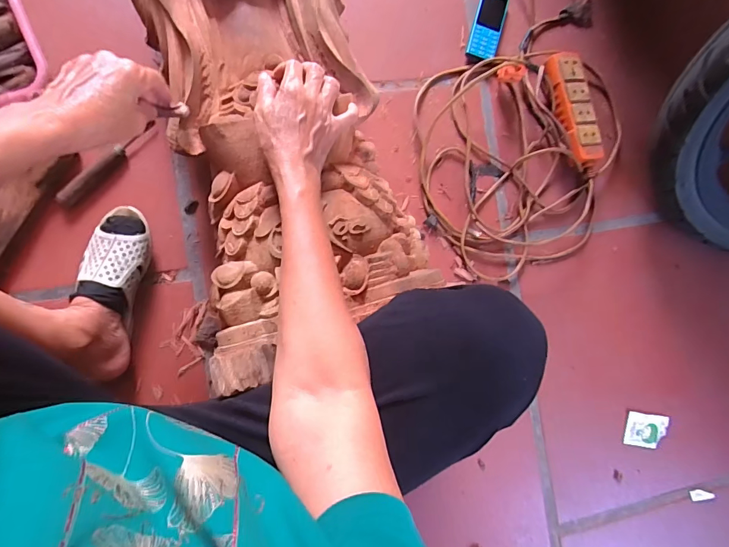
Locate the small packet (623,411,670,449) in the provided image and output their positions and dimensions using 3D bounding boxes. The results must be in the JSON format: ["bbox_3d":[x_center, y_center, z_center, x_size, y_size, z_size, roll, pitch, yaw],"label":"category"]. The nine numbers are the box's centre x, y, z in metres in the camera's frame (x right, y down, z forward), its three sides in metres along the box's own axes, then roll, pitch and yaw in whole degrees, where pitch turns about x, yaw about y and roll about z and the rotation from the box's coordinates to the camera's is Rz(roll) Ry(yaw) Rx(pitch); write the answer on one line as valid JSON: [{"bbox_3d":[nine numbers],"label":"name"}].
[{"bbox_3d":[0.522,0.290,0.745,0.083,0.009,0.061,10,87,-11],"label":"small packet"}]

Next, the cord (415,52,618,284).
[{"bbox_3d":[0.267,-0.189,0.678,0.349,0.061,0.350,-12,91,-11],"label":"cord"}]

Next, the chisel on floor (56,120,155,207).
[{"bbox_3d":[-0.373,-0.159,0.592,0.164,0.021,0.024,-45,97,-9],"label":"chisel on floor"}]

